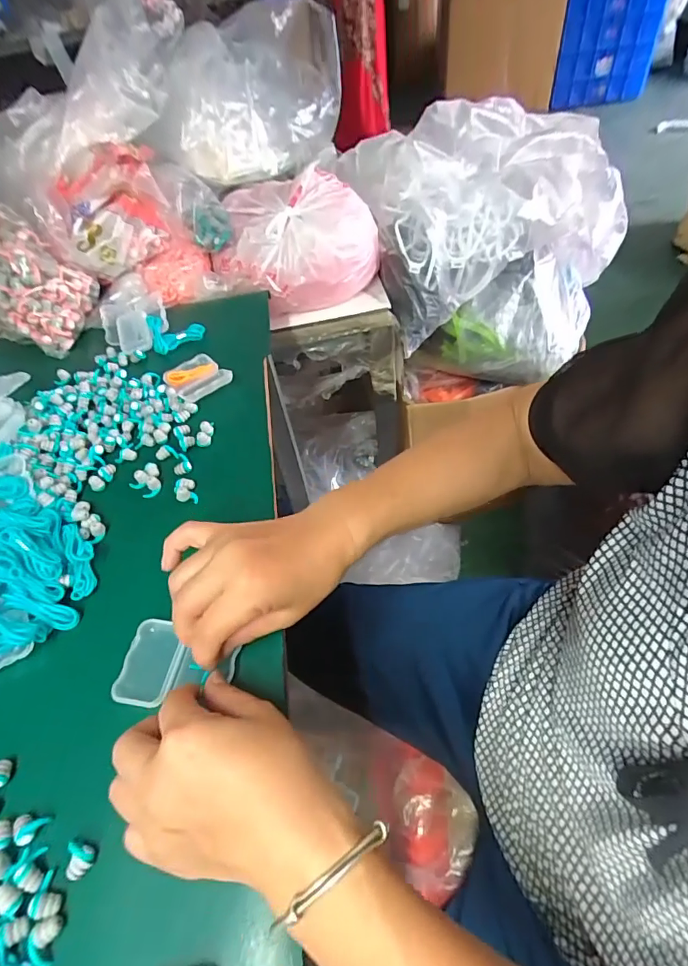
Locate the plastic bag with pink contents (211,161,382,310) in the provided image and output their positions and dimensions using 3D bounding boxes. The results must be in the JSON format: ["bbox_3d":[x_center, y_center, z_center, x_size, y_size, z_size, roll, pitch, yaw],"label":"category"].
[{"bbox_3d":[-0.075,-0.371,0.714,0.241,0.118,0.212,-13,51,-3],"label":"plastic bag with pink contents"}]

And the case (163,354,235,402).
[{"bbox_3d":[-0.158,-0.116,0.506,0.057,0.018,0.078,-33,55,-18],"label":"case"}]

